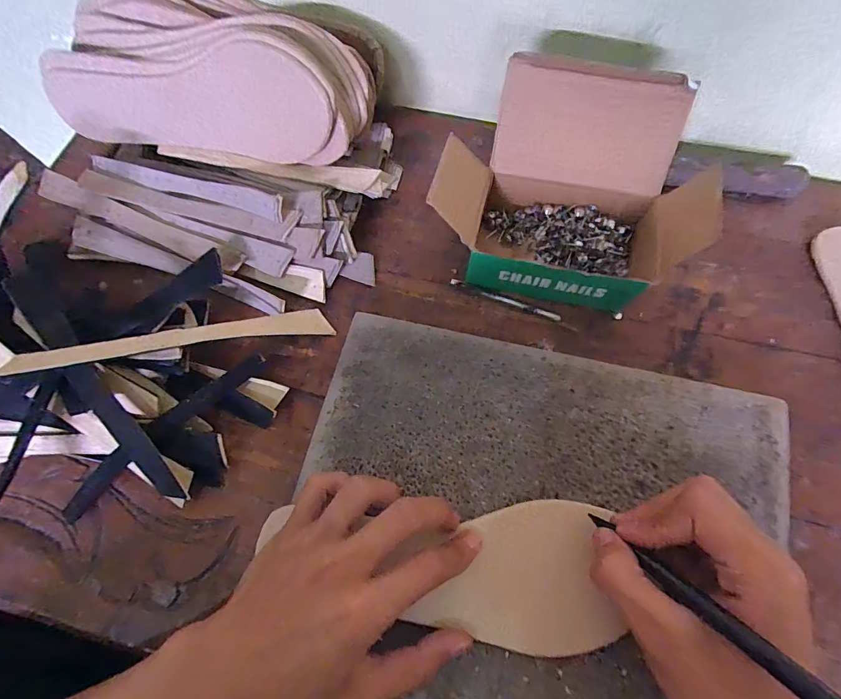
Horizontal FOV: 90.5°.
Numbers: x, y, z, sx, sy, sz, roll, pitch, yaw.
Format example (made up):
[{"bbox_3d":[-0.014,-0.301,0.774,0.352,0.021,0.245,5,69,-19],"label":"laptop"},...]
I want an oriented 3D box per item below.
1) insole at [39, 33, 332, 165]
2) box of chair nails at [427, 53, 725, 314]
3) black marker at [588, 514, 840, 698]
[{"bbox_3d":[-0.176,-0.184,0.308,0.240,0.078,0.017,12,48,11],"label":"insole"},{"bbox_3d":[0.096,-0.106,0.288,0.166,0.092,0.123,9,72,5],"label":"box of chair nails"},{"bbox_3d":[0.126,0.113,0.171,0.010,0.145,0.006,-36,115,-12],"label":"black marker"}]

